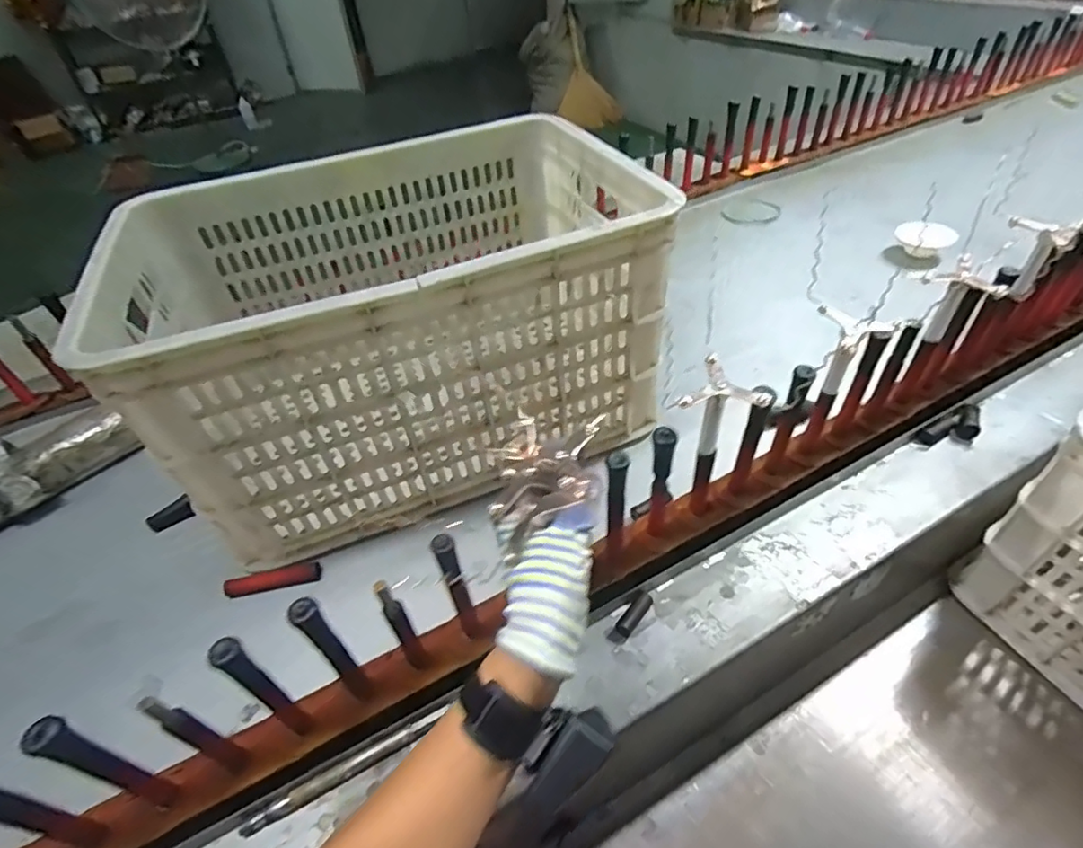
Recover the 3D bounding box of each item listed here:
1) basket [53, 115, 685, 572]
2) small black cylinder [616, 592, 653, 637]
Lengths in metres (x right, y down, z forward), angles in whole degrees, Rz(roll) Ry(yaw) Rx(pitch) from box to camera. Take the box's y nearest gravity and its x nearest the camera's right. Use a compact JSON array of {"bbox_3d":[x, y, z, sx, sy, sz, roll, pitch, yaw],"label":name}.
[{"bbox_3d":[-0.160,-0.138,0.683,0.539,0.282,0.403,-20,45,-12],"label":"basket"},{"bbox_3d":[0.089,0.179,0.530,0.015,0.011,0.045,27,54,30],"label":"small black cylinder"}]

